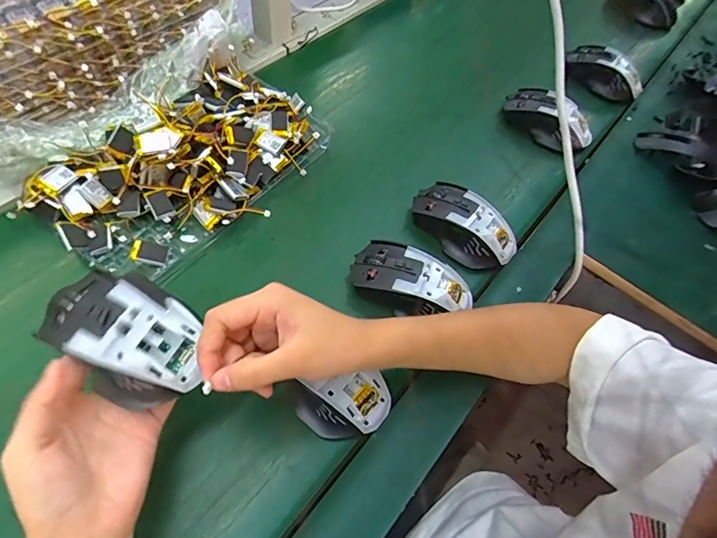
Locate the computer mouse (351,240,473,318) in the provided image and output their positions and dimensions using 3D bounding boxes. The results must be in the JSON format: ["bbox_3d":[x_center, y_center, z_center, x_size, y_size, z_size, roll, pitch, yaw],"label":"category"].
[{"bbox_3d":[0.049,0.013,0.415,0.111,0.043,0.064,23,60,9],"label":"computer mouse"}]

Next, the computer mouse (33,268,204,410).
[{"bbox_3d":[-0.149,0.040,0.289,0.105,0.034,0.068,33,62,15],"label":"computer mouse"}]

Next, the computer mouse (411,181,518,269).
[{"bbox_3d":[0.109,-0.048,0.459,0.067,0.040,0.109,-33,67,-22],"label":"computer mouse"}]

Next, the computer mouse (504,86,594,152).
[{"bbox_3d":[0.232,-0.186,0.545,0.058,0.040,0.114,-35,68,-23],"label":"computer mouse"}]

